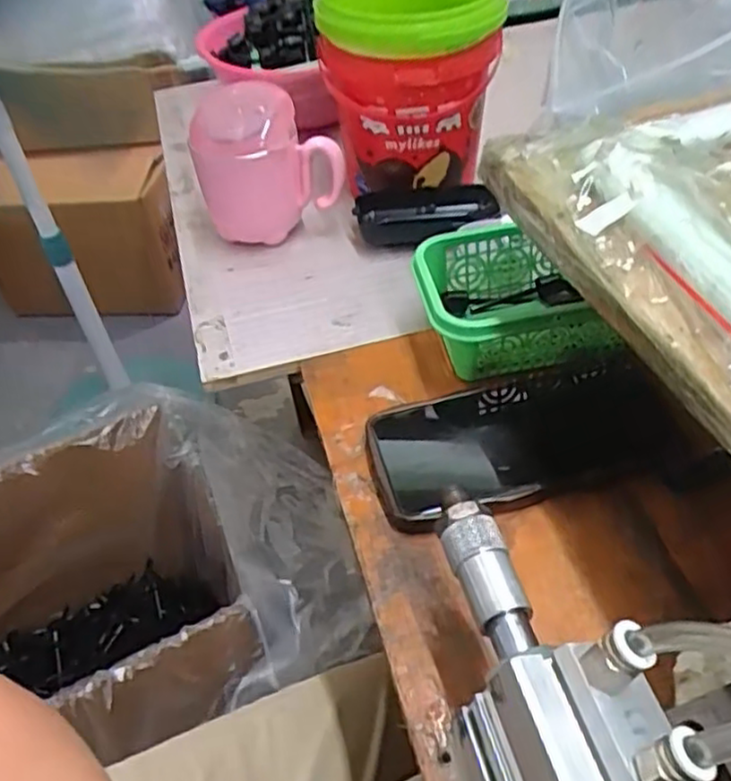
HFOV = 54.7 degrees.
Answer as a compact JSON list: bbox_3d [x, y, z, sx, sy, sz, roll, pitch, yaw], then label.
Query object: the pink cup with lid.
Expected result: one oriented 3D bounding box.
[{"bbox_3d":[-0.074,-0.170,0.539,0.103,0.105,0.076,-12,46,-7],"label":"pink cup with lid"}]

